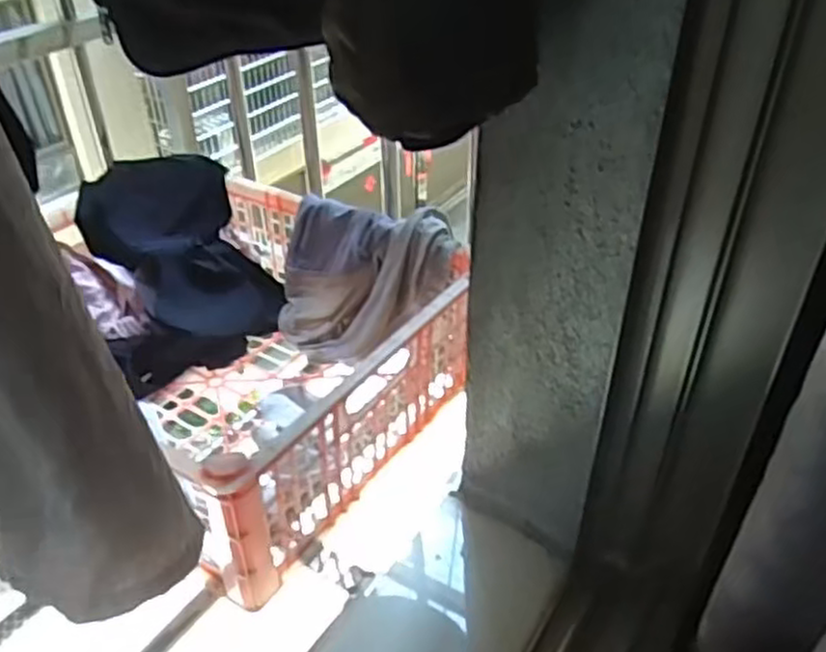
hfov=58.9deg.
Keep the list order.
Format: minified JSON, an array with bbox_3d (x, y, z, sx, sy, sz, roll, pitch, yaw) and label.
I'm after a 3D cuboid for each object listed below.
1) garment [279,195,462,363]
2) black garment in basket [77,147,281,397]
[{"bbox_3d":[-0.049,-0.049,0.771,0.184,0.142,0.104,9,38,12],"label":"garment"},{"bbox_3d":[-0.253,-0.071,0.805,0.179,0.154,0.207,-17,40,-22],"label":"black garment in basket"}]

